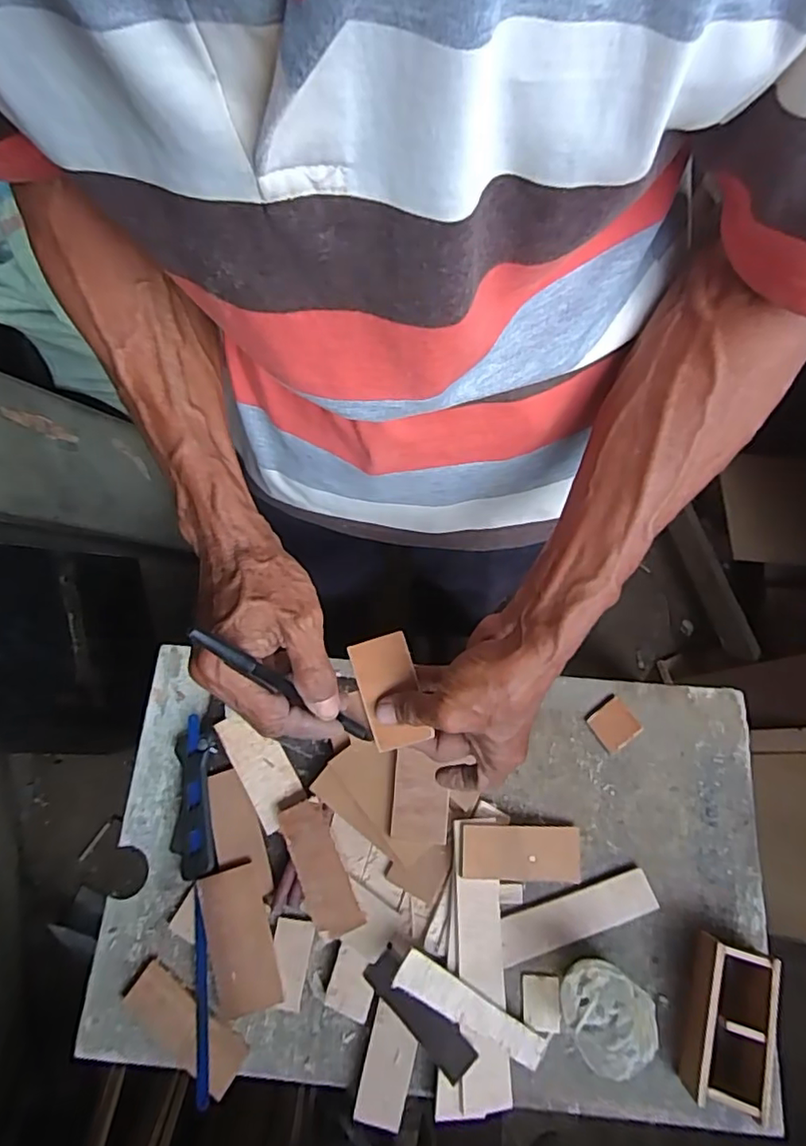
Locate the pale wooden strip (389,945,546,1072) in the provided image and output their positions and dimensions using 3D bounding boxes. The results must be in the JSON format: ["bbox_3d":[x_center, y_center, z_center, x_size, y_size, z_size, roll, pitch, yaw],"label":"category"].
[{"bbox_3d":[0.056,0.351,0.471,0.139,0.005,0.028,35,63,-6],"label":"pale wooden strip"}]

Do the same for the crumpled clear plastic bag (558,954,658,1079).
[{"bbox_3d":[0.159,0.346,0.461,0.064,0.059,0.063,37,77,14],"label":"crumpled clear plastic bag"}]

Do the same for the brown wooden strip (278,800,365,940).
[{"bbox_3d":[-0.072,0.254,0.507,0.041,0.006,0.108,-18,70,-11],"label":"brown wooden strip"}]

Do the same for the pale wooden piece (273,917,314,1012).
[{"bbox_3d":[-0.098,0.335,0.501,0.033,0.005,0.067,14,68,-11],"label":"pale wooden piece"}]

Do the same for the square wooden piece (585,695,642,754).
[{"bbox_3d":[0.200,0.144,0.557,0.041,0.006,0.038,-37,73,-10],"label":"square wooden piece"}]

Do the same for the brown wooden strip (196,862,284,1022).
[{"bbox_3d":[-0.141,0.313,0.501,0.051,0.007,0.110,-15,74,-12],"label":"brown wooden strip"}]

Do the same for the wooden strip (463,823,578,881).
[{"bbox_3d":[0.103,0.243,0.509,0.112,0.006,0.044,8,76,-14],"label":"wooden strip"}]

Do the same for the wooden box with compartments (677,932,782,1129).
[{"bbox_3d":[0.258,0.355,0.466,0.061,0.039,0.111,12,72,6],"label":"wooden box with compartments"}]

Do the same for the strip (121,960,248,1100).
[{"bbox_3d":[-0.181,0.375,0.484,0.110,0.005,0.043,37,77,14],"label":"strip"}]

